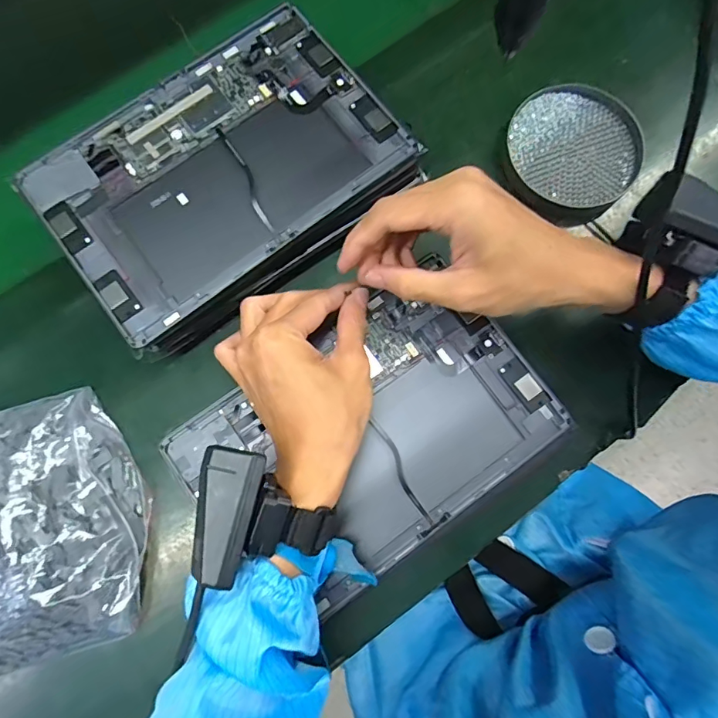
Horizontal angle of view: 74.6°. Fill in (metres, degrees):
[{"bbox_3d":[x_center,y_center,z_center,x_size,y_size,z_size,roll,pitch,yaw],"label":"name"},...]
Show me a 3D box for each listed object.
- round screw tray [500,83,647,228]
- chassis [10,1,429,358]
[{"bbox_3d":[0.181,-0.178,0.405,0.115,0.020,0.111,0,77,1],"label":"round screw tray"},{"bbox_3d":[-0.099,-0.136,0.378,0.255,0.061,0.181,-39,80,-8],"label":"chassis"}]

